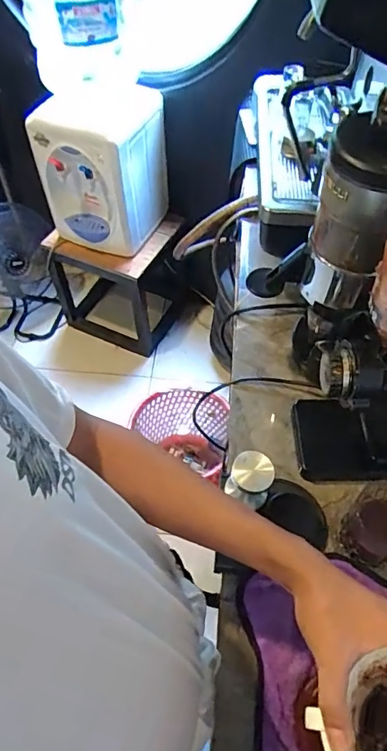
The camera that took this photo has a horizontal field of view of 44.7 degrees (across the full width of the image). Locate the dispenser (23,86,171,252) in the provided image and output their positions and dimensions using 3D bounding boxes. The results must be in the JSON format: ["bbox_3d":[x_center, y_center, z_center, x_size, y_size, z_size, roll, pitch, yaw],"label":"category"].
[{"bbox_3d":[-0.290,-0.668,1.524,0.329,0.445,0.284,16,57,12],"label":"dispenser"}]

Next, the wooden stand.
[{"bbox_3d":[-0.277,-0.435,1.898,0.440,0.468,0.439,24,59,16],"label":"wooden stand"}]

